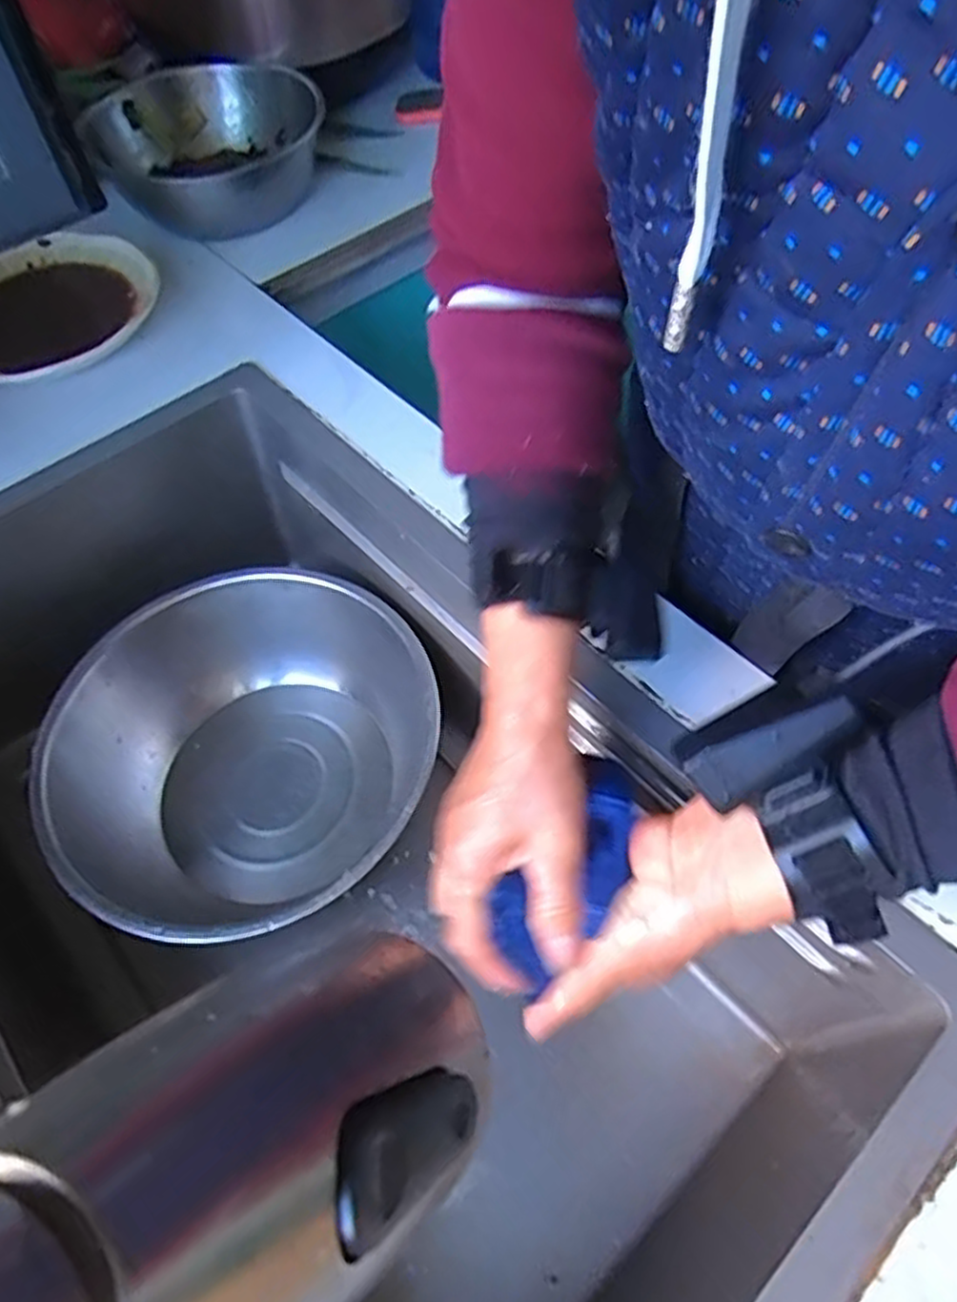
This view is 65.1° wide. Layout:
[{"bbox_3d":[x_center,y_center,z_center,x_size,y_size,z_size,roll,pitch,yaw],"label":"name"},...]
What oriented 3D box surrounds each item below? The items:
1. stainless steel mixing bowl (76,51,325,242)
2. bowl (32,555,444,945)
[{"bbox_3d":[-0.254,-0.474,0.715,0.198,0.081,0.209,-1,57,2],"label":"stainless steel mixing bowl"},{"bbox_3d":[-0.174,0.085,0.585,0.268,0.114,0.276,-1,57,2],"label":"bowl"}]

